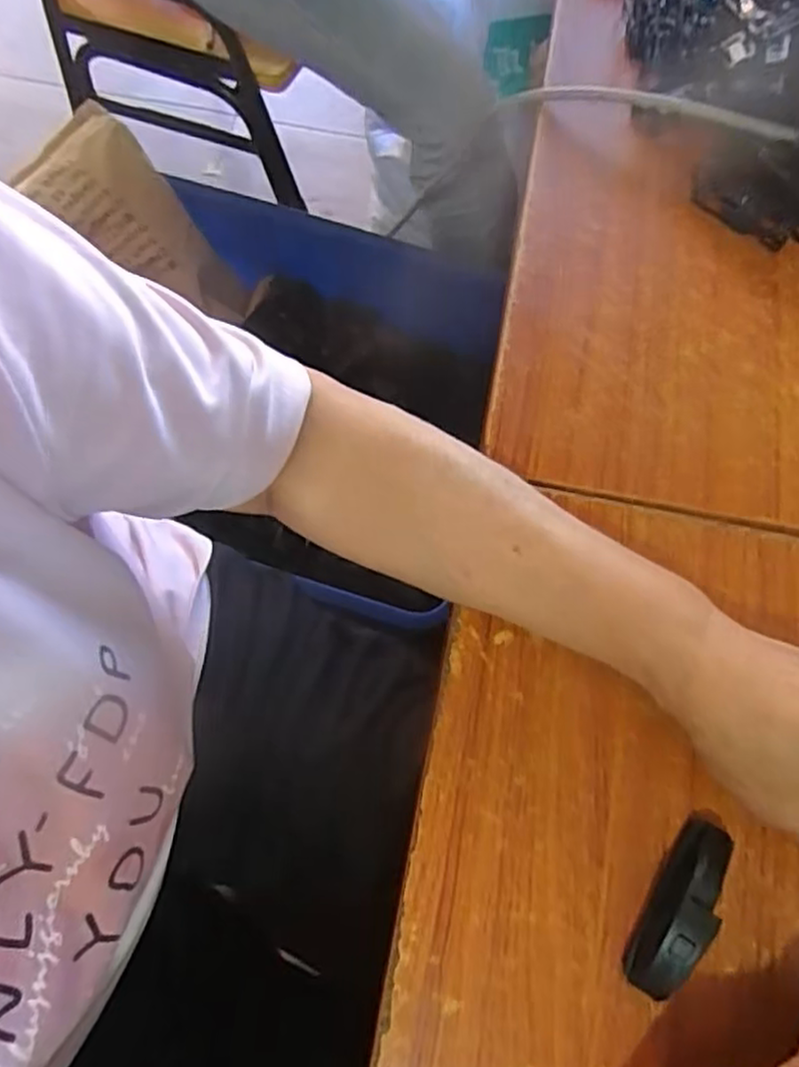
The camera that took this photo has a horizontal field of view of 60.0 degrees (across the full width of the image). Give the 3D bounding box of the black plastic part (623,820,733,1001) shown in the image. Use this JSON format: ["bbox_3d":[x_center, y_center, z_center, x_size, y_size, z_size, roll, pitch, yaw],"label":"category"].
[{"bbox_3d":[0.120,0.160,0.298,0.021,0.025,0.073,33,75,8],"label":"black plastic part"}]

